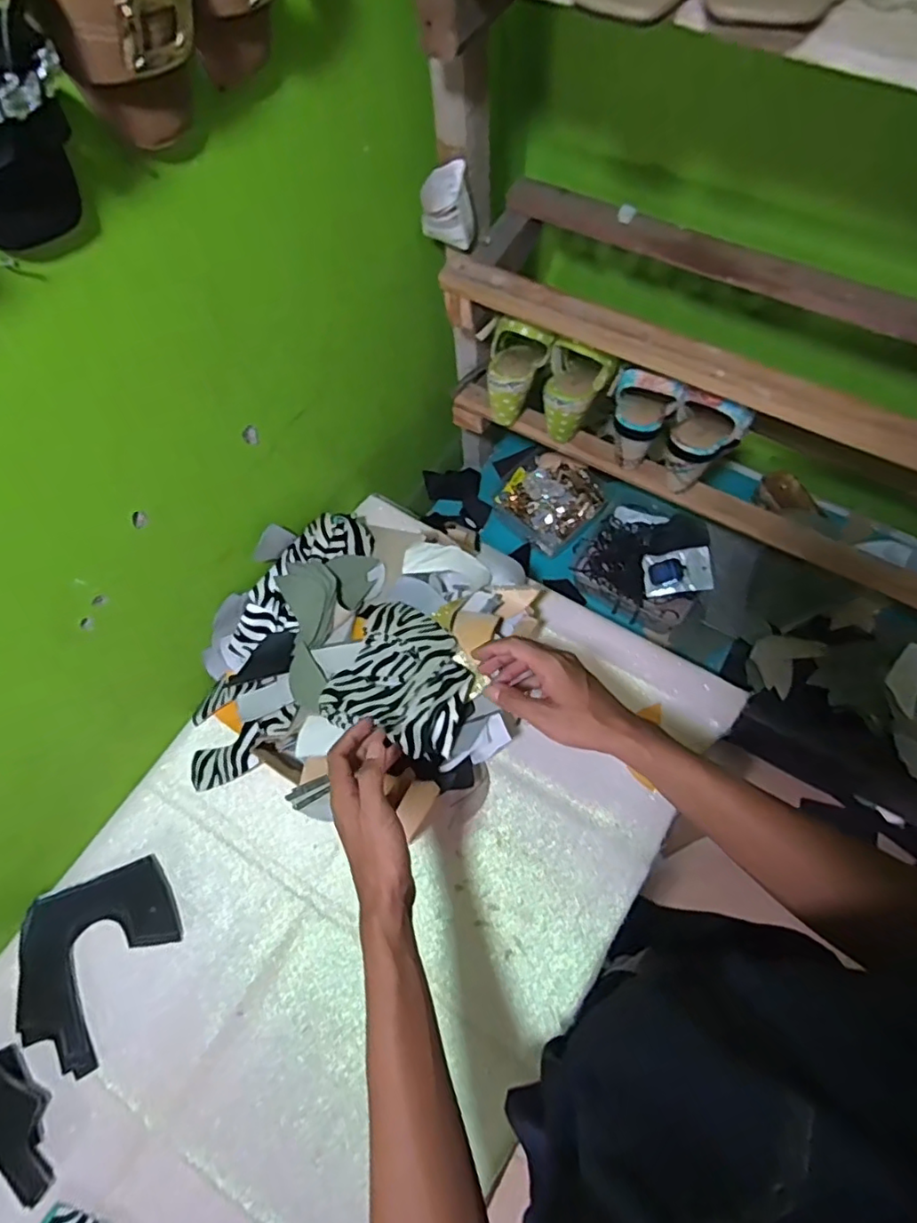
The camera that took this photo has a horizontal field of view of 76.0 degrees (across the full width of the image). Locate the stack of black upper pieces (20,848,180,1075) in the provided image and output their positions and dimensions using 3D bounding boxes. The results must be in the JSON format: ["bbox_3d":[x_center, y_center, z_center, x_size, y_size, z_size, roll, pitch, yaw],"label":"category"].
[{"bbox_3d":[-0.421,0.411,0.688,0.181,0.013,0.191,-21,66,-7],"label":"stack of black upper pieces"}]

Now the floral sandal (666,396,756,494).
[{"bbox_3d":[0.300,-0.208,0.723,0.078,0.129,0.071,-1,65,2],"label":"floral sandal"}]

